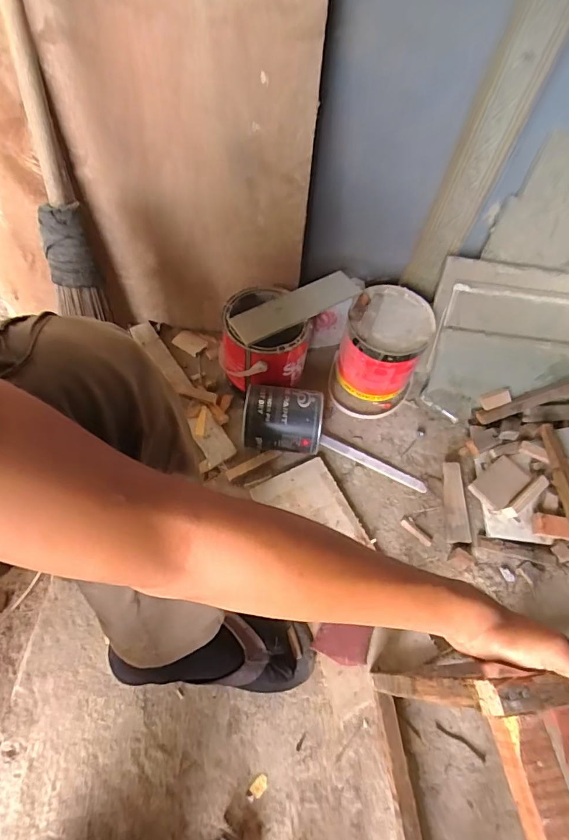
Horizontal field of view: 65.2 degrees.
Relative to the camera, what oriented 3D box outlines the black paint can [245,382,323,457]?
[{"bbox_3d":[-0.004,0.006,0.765,0.129,0.107,0.103,5,59,-4],"label":"black paint can"}]

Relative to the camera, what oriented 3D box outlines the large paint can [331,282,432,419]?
[{"bbox_3d":[0.175,-0.120,0.823,0.150,0.163,0.178,19,58,6],"label":"large paint can"}]

